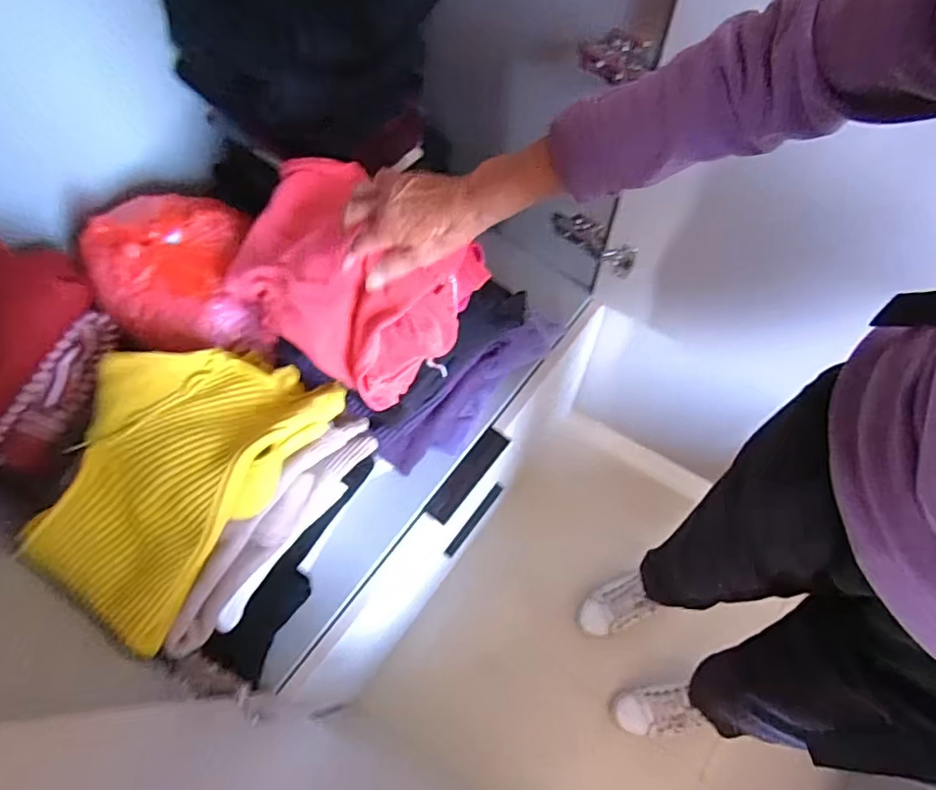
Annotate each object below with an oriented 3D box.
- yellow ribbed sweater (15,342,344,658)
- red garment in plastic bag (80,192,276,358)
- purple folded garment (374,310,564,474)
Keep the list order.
[{"bbox_3d":[-0.283,0.070,0.539,0.193,0.068,0.287,22,64,11],"label":"yellow ribbed sweater"},{"bbox_3d":[-0.357,-0.153,0.702,0.192,0.101,0.225,-11,63,-6],"label":"red garment in plastic bag"},{"bbox_3d":[0.013,-0.003,0.733,0.286,0.082,0.059,-38,68,-18],"label":"purple folded garment"}]

